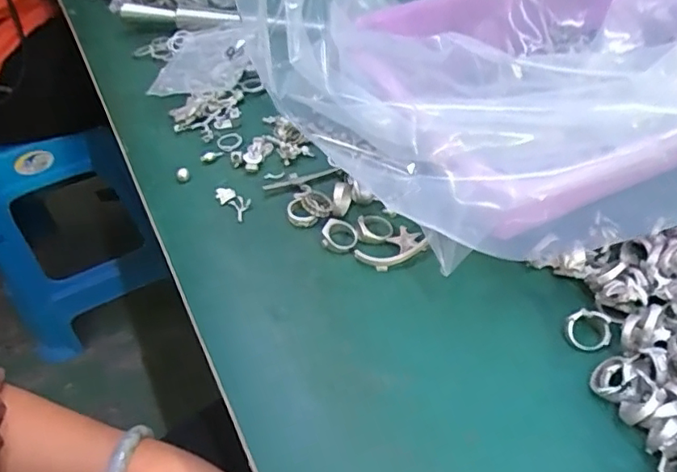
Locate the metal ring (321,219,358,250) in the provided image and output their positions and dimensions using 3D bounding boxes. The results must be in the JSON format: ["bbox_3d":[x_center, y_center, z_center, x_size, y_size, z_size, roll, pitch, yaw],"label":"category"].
[{"bbox_3d":[0.001,-0.003,0.377,0.024,0.009,0.022,2,49,5],"label":"metal ring"}]

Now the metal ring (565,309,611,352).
[{"bbox_3d":[0.146,0.055,0.324,0.025,0.008,0.024,-1,85,6],"label":"metal ring"}]

